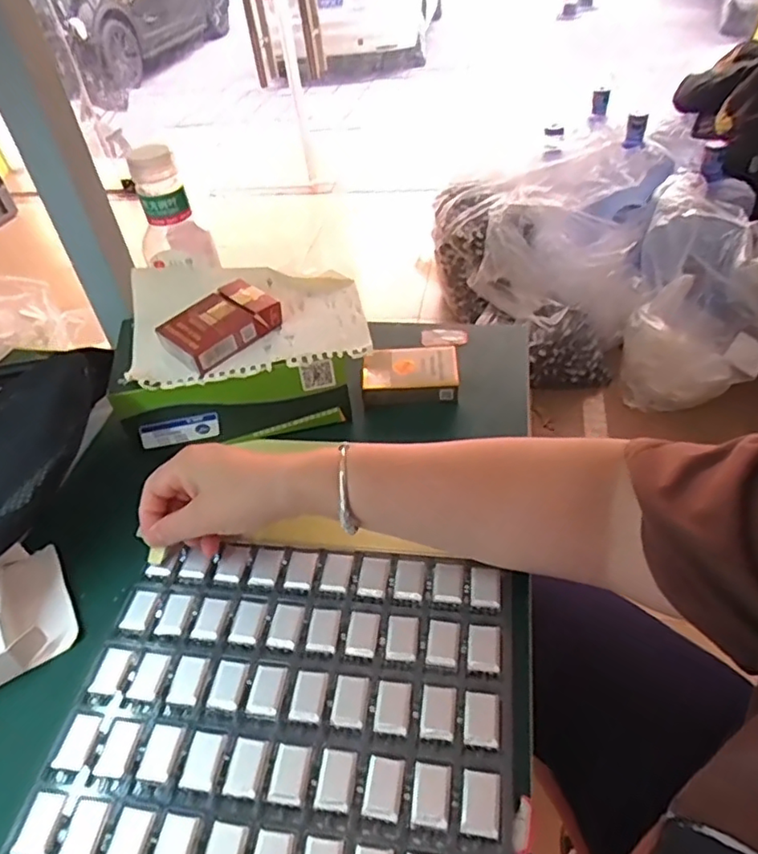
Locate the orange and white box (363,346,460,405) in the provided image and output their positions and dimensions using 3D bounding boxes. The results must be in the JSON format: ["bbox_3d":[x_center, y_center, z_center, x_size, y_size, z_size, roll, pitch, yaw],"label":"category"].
[{"bbox_3d":[0.030,-0.050,0.562,0.086,0.027,0.056,-3,44,5],"label":"orange and white box"}]

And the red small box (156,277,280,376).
[{"bbox_3d":[-0.135,-0.086,0.505,0.058,0.030,0.088,31,55,33],"label":"red small box"}]

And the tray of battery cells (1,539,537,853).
[{"bbox_3d":[-0.055,0.184,0.351,0.271,0.012,0.252,3,45,10],"label":"tray of battery cells"}]

